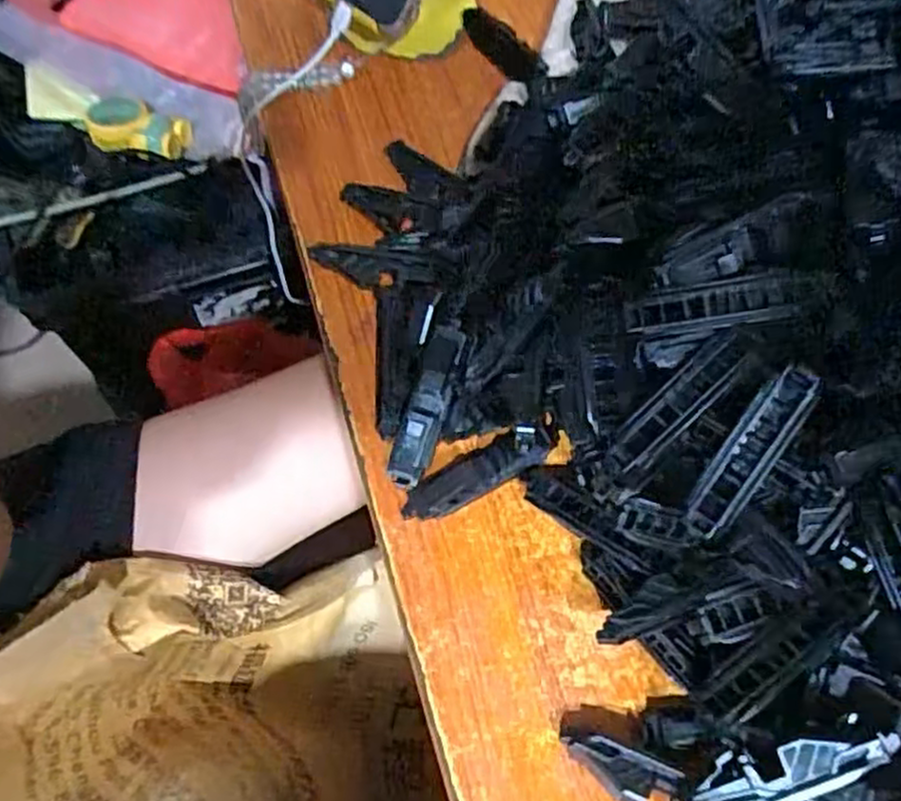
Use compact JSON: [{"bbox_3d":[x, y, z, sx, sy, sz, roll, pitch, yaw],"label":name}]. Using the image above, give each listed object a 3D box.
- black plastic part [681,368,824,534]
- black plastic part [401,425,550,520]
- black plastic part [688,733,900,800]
[{"bbox_3d":[0.116,0.021,0.286,0.017,0.011,0.072,32,107,11],"label":"black plastic part"},{"bbox_3d":[0.012,0.033,0.346,0.074,0.015,0.019,-26,70,-13],"label":"black plastic part"},{"bbox_3d":[0.115,0.132,0.260,0.080,0.006,0.020,-29,67,16],"label":"black plastic part"}]

